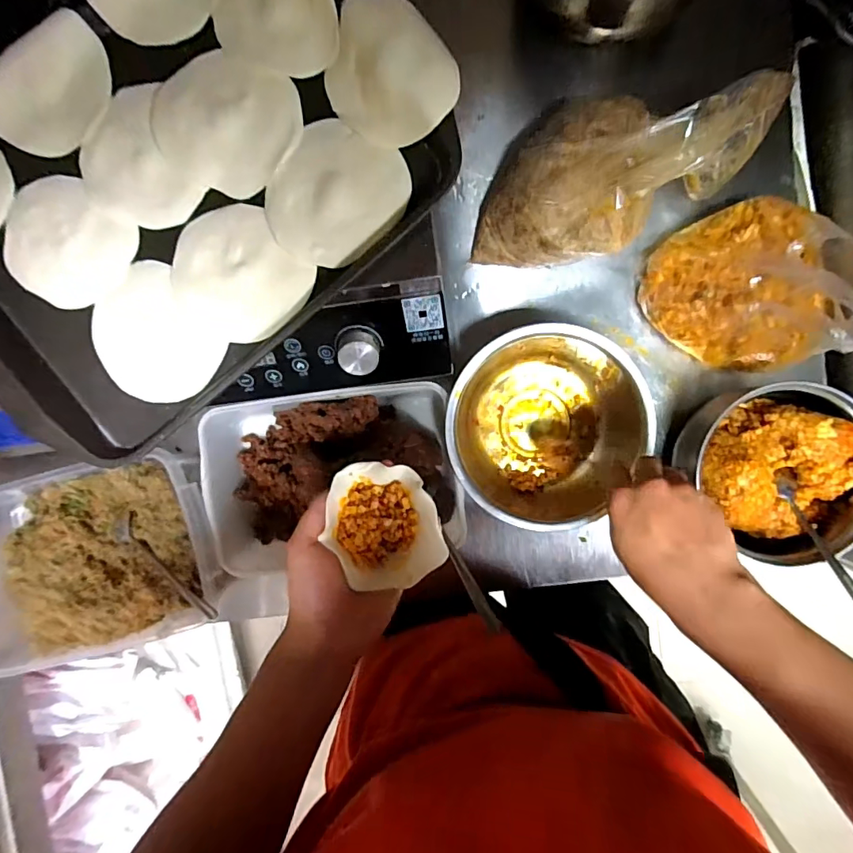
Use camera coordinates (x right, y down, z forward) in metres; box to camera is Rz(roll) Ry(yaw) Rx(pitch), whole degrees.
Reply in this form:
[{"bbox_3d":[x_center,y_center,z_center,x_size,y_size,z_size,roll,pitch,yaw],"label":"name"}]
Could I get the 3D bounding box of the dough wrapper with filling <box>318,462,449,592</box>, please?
[{"bbox_3d":[-0.031,0.079,0.397,0.080,0.036,0.102,-14,93,4],"label":"dough wrapper with filling"}]

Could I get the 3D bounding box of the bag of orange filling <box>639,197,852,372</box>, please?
[{"bbox_3d":[0.324,-0.145,0.483,0.171,0.159,0.173,-1,94,3],"label":"bag of orange filling"}]

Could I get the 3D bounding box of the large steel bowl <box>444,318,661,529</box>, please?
[{"bbox_3d":[0.125,-0.002,0.557,0.197,0.093,0.199,0,94,3],"label":"large steel bowl"}]

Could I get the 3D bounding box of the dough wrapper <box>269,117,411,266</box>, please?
[{"bbox_3d":[-0.074,-0.182,0.404,0.097,0.011,0.105,0,94,3],"label":"dough wrapper"}]

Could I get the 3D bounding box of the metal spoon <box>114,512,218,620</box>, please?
[{"bbox_3d":[-0.290,0.156,0.560,0.164,0.018,0.035,37,95,14],"label":"metal spoon"}]

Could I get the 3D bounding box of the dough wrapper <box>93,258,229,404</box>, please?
[{"bbox_3d":[-0.224,-0.070,0.412,0.089,0.007,0.105,-37,91,5],"label":"dough wrapper"}]

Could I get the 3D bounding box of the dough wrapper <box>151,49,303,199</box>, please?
[{"bbox_3d":[-0.161,-0.242,0.401,0.115,0.004,0.098,23,95,1],"label":"dough wrapper"}]

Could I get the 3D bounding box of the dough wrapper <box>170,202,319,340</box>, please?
[{"bbox_3d":[-0.155,-0.123,0.406,0.097,0.004,0.109,-42,91,5],"label":"dough wrapper"}]

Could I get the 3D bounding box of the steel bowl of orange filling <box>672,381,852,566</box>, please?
[{"bbox_3d":[0.375,0.046,0.531,0.165,0.084,0.167,0,94,3],"label":"steel bowl of orange filling"}]

